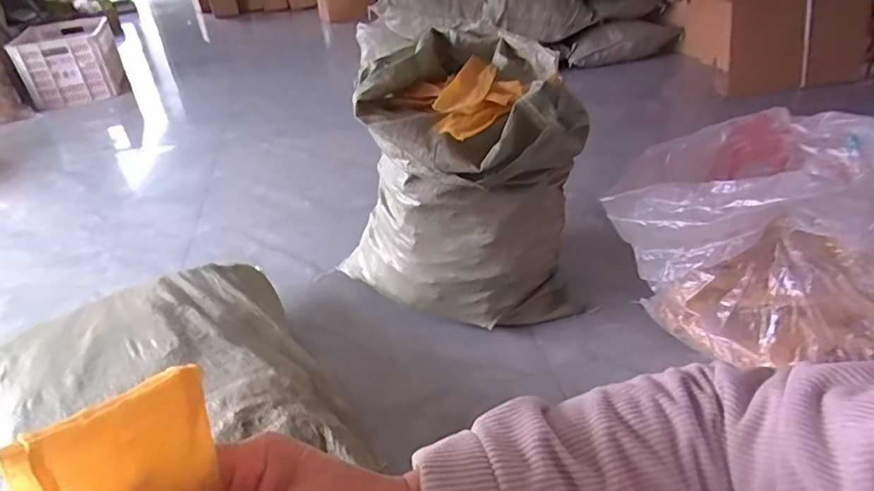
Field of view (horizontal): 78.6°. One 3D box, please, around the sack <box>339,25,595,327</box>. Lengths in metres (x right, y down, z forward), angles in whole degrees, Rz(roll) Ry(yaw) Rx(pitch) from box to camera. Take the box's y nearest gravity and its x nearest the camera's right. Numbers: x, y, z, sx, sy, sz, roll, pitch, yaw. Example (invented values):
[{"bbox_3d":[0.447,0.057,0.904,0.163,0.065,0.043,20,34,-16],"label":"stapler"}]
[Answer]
[{"bbox_3d":[0.046,-0.115,1.124,0.421,0.513,0.362,-17,35,-19],"label":"sack"}]

